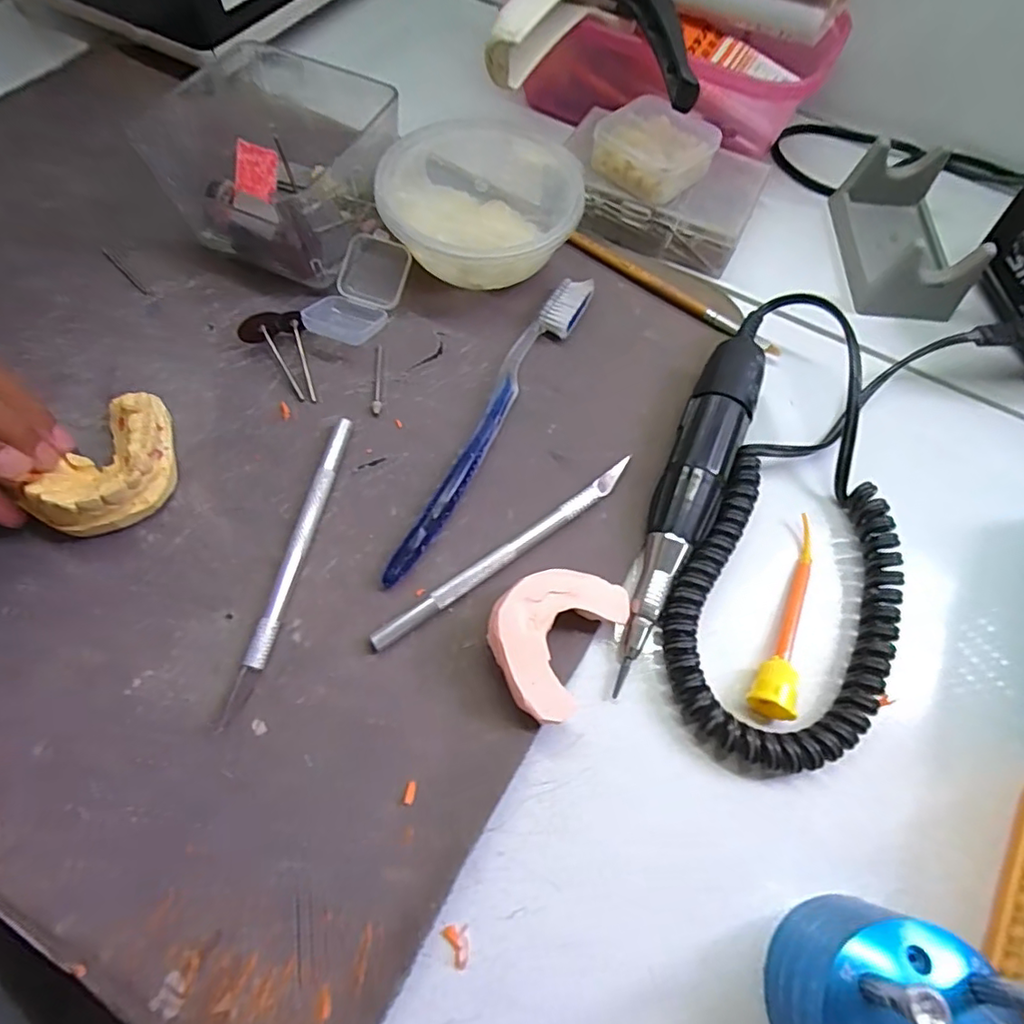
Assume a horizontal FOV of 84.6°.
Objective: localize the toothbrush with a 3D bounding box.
[{"bbox_3d":[-0.009,-0.047,0.269,0.019,0.012,0.187,27,67,10],"label":"toothbrush"}]

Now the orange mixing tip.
[{"bbox_3d":[0.116,0.039,0.234,0.017,0.016,0.090,21,66,8],"label":"orange mixing tip"}]

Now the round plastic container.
[{"bbox_3d":[-0.016,-0.166,0.303,0.098,0.043,0.101,1,65,-2],"label":"round plastic container"}]

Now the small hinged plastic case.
[{"bbox_3d":[-0.079,-0.115,0.294,0.036,0.018,0.062,19,66,7],"label":"small hinged plastic case"}]

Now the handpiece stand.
[{"bbox_3d":[0.224,-0.160,0.318,0.055,0.039,0.099,5,66,0],"label":"handpiece stand"}]

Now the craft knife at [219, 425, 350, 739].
[{"bbox_3d":[-0.092,0.019,0.237,0.010,0.010,0.133,12,65,3],"label":"craft knife"}]

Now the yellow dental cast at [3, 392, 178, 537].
[{"bbox_3d":[-0.172,-0.023,0.241,0.045,0.025,0.065,11,66,7],"label":"yellow dental cast"}]

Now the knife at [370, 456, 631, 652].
[{"bbox_3d":[0.000,0.016,0.241,0.135,0.008,0.008,-34,71,-16],"label":"knife"}]

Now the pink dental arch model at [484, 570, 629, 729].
[{"bbox_3d":[0.015,0.048,0.220,0.042,0.025,0.059,31,68,12],"label":"pink dental arch model"}]

